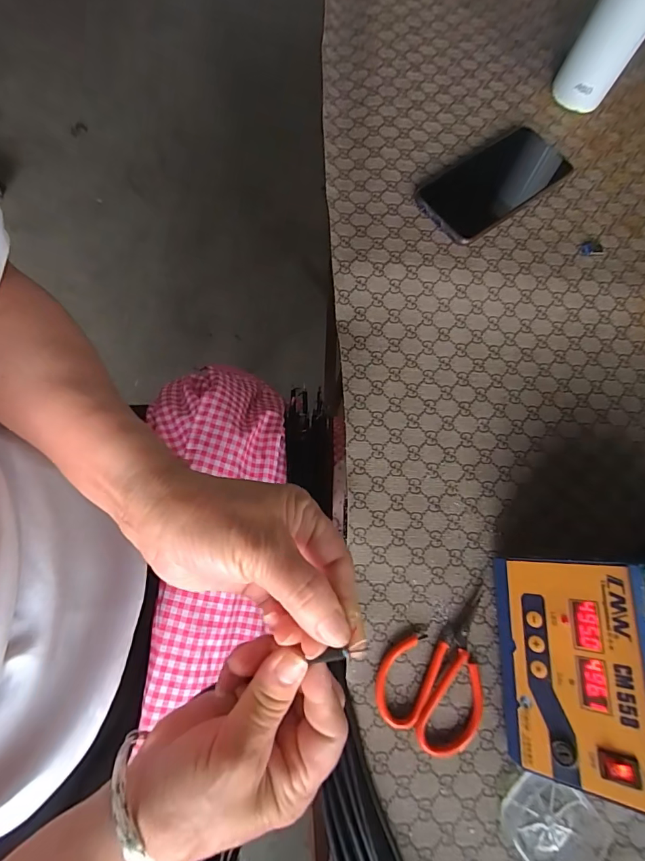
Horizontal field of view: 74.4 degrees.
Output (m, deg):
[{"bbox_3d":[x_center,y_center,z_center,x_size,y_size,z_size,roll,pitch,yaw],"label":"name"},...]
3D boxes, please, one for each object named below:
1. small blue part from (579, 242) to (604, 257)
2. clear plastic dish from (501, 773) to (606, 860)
[{"bbox_3d":[0.265,-0.179,0.419,0.026,0.004,0.016,-9,75,-7],"label":"small blue part"},{"bbox_3d":[0.164,0.280,0.299,0.058,0.007,0.071,-43,82,-14],"label":"clear plastic dish"}]

